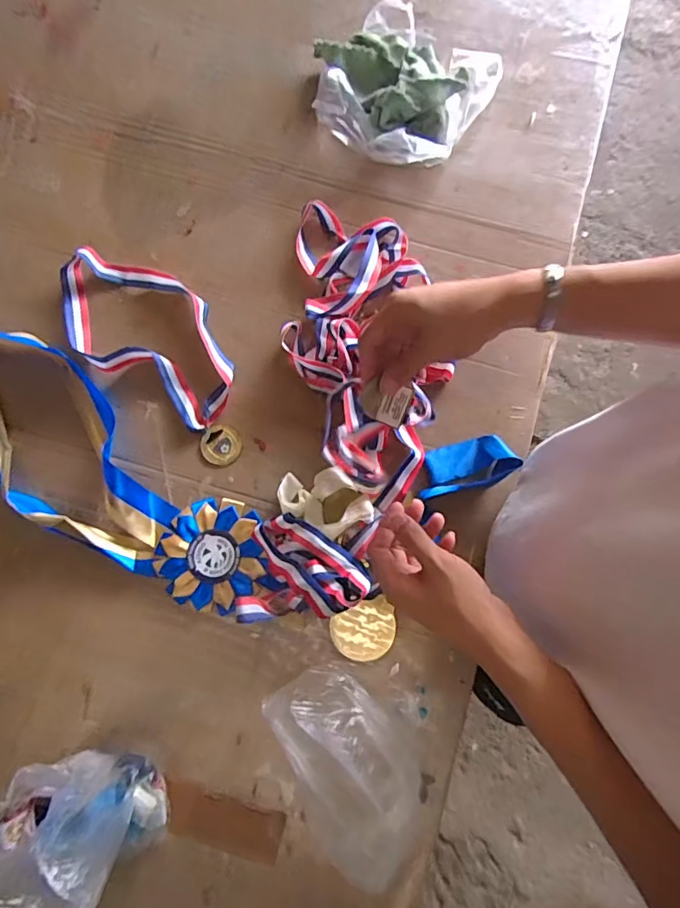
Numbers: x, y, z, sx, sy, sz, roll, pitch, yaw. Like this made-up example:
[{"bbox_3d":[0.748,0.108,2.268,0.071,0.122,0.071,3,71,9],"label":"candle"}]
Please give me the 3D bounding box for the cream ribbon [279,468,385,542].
[{"bbox_3d":[-0.015,0.050,0.571,0.109,0.023,0.072,27,81,5],"label":"cream ribbon"}]

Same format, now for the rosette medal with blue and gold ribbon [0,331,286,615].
[{"bbox_3d":[-0.276,0.033,0.577,0.476,0.038,0.168,39,83,7],"label":"rosette medal with blue and gold ribbon"}]

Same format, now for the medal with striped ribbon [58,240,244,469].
[{"bbox_3d":[-0.218,-0.136,0.612,0.315,0.025,0.142,39,83,7],"label":"medal with striped ribbon"}]

